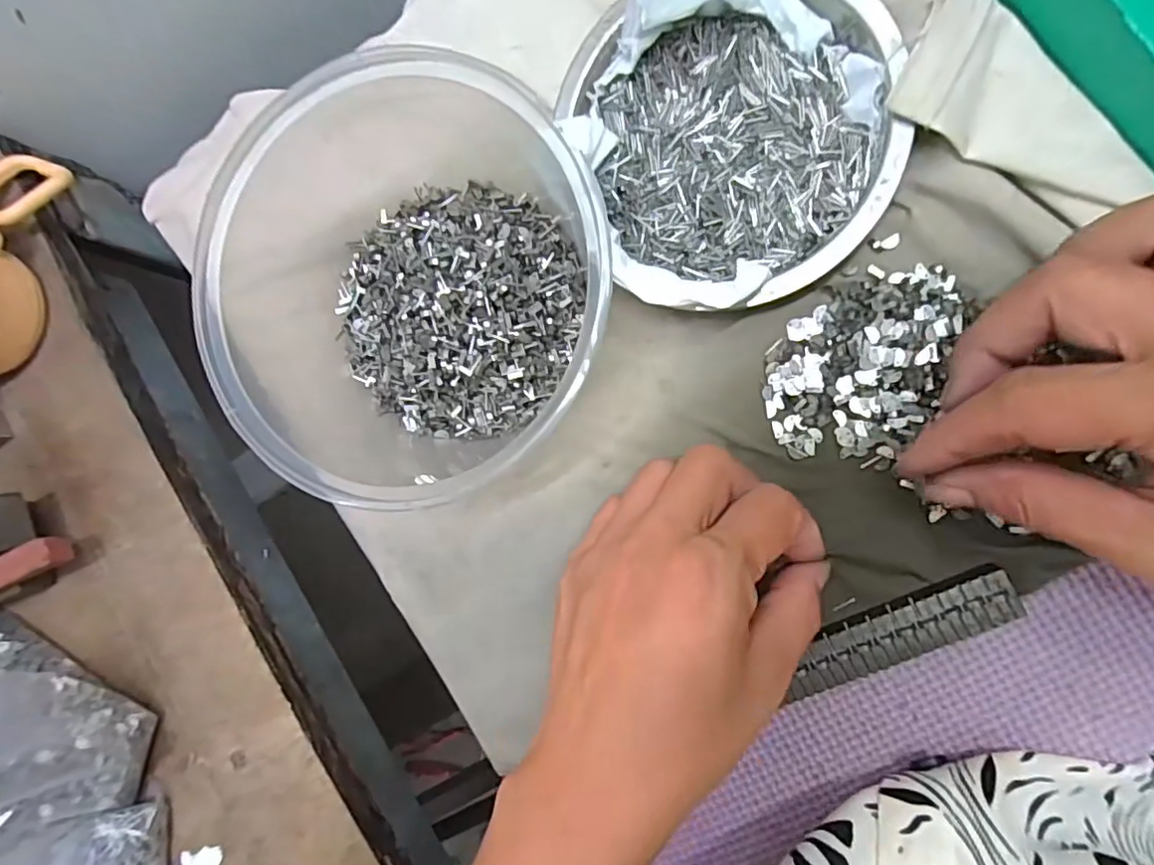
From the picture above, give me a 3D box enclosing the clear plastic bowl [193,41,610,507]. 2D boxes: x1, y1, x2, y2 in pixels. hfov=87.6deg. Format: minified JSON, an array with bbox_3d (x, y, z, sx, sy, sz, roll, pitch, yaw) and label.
[{"bbox_3d":[-0.056,-0.044,0.214,0.129,0.060,0.132,0,91,13],"label":"clear plastic bowl"}]

